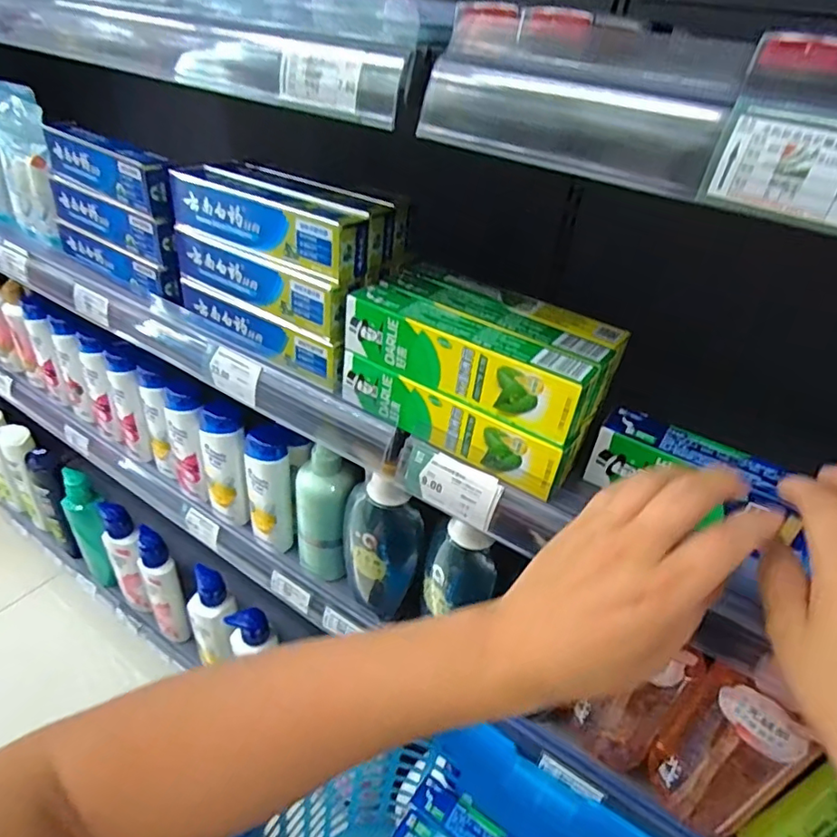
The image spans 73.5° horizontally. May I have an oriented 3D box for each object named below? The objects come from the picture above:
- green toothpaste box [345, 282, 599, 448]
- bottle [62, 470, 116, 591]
[{"bbox_3d":[0.033,-0.044,0.402,0.182,0.045,0.042,26,41,25],"label":"green toothpaste box"},{"bbox_3d":[-0.534,0.183,0.919,0.073,0.230,0.049,31,44,30],"label":"bottle"}]

